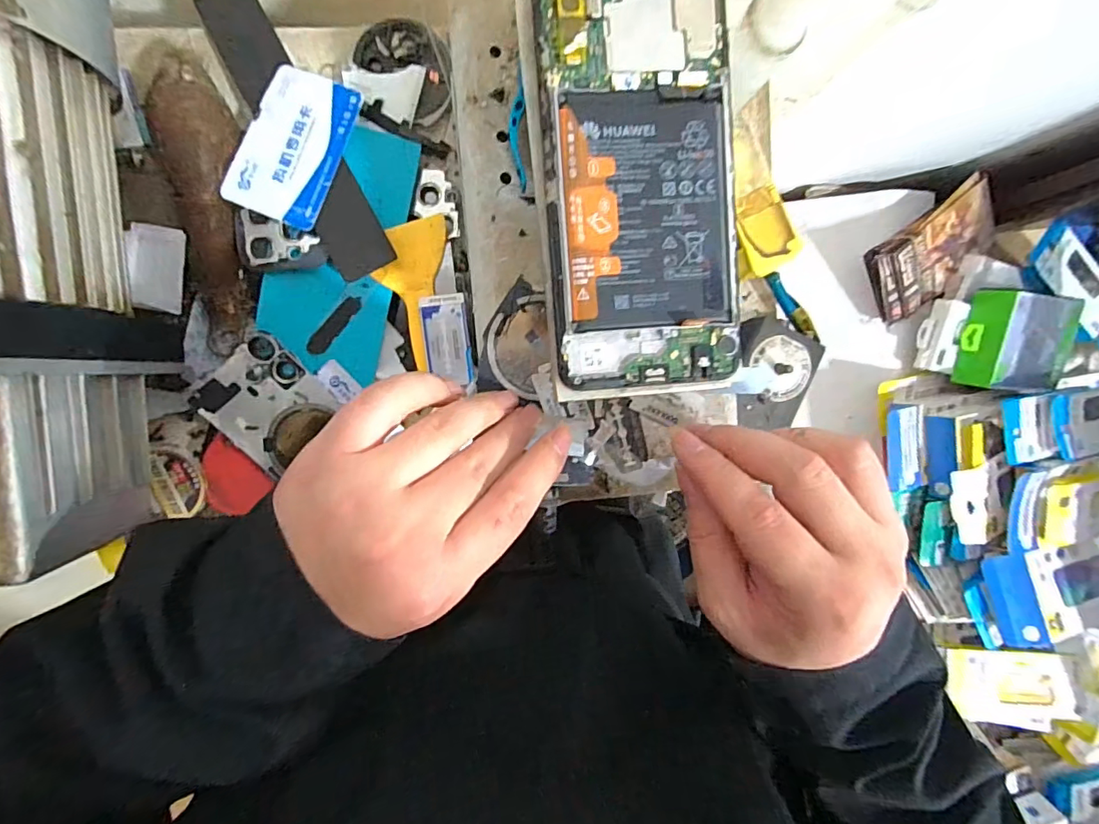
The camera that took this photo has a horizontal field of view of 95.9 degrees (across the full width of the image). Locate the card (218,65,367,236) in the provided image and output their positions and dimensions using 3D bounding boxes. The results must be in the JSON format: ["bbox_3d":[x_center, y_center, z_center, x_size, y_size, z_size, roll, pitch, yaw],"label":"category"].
[{"bbox_3d":[-0.145,-0.152,0.283,0.053,0.004,0.085,21,89,-2],"label":"card"}]

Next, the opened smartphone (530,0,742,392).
[{"bbox_3d":[0.035,-0.091,0.192,0.074,0.009,0.160,-5,94,-8],"label":"opened smartphone"}]

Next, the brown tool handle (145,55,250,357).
[{"bbox_3d":[-0.191,-0.113,0.277,0.033,0.033,0.150,-4,94,-8],"label":"brown tool handle"}]

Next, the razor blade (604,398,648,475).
[{"bbox_3d":[0.039,0.012,0.259,0.020,0.004,0.038,-14,95,-7],"label":"razor blade"}]

